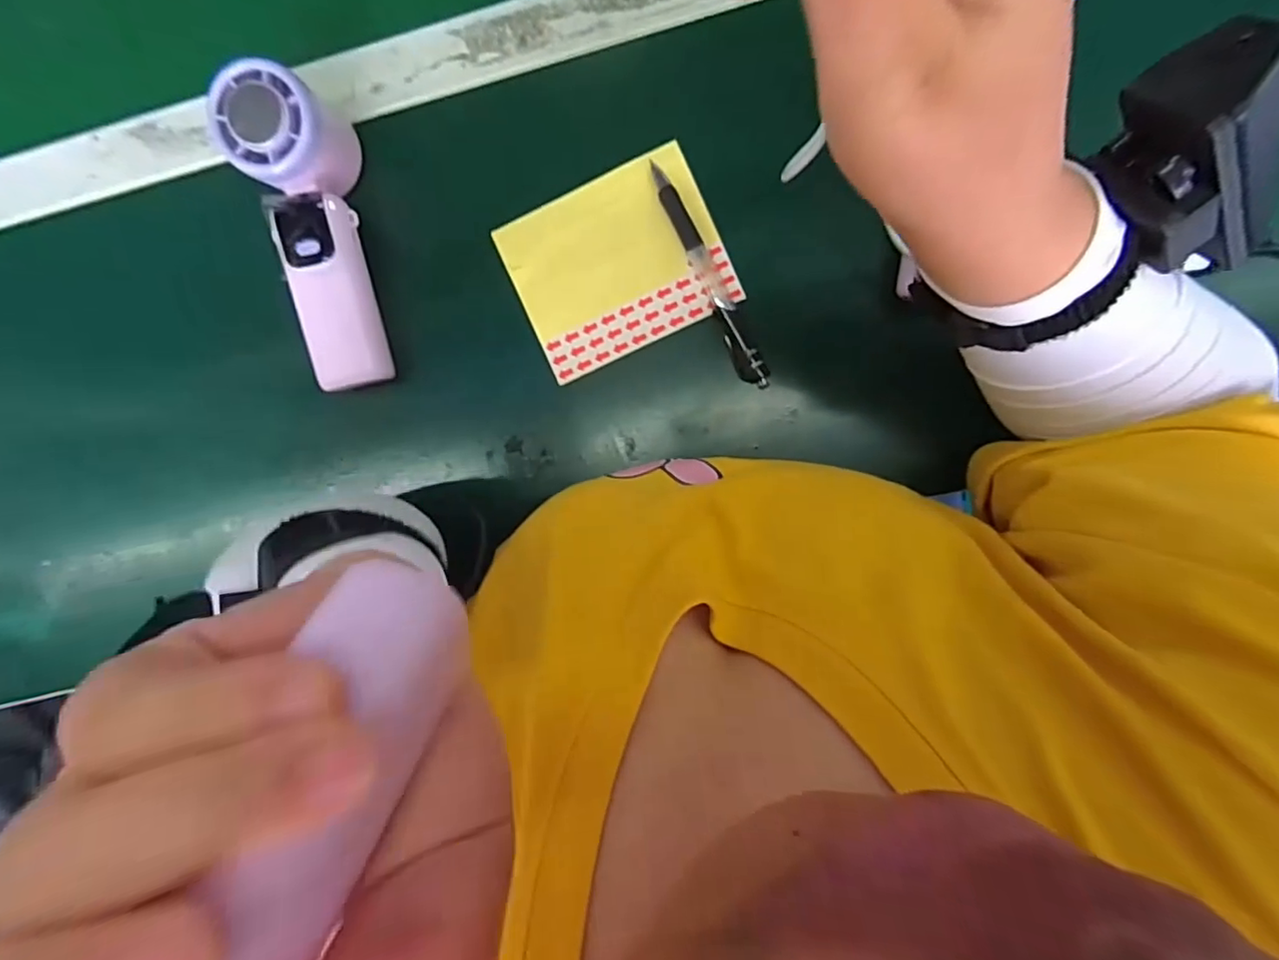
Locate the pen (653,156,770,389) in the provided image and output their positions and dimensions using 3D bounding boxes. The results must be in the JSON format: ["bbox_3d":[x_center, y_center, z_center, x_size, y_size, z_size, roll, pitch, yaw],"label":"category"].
[{"bbox_3d":[0.040,-0.117,0.333,0.015,0.014,0.139,-25,89,4],"label":"pen"}]

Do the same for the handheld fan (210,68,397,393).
[{"bbox_3d":[-0.179,-0.139,0.326,0.057,0.055,0.157,-14,90,4],"label":"handheld fan"}]

